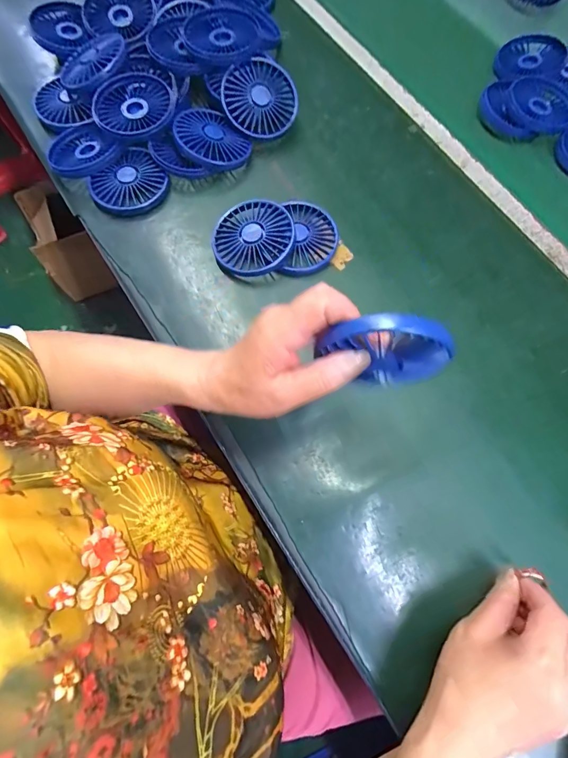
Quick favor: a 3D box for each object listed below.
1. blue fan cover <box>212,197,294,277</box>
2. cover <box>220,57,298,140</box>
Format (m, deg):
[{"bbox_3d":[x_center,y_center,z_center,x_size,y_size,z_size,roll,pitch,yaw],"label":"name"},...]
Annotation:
[{"bbox_3d":[-0.033,-0.151,0.404,0.082,0.018,0.085,2,72,1],"label":"blue fan cover"},{"bbox_3d":[-0.028,-0.332,0.448,0.083,0.018,0.084,-23,101,0],"label":"cover"}]

